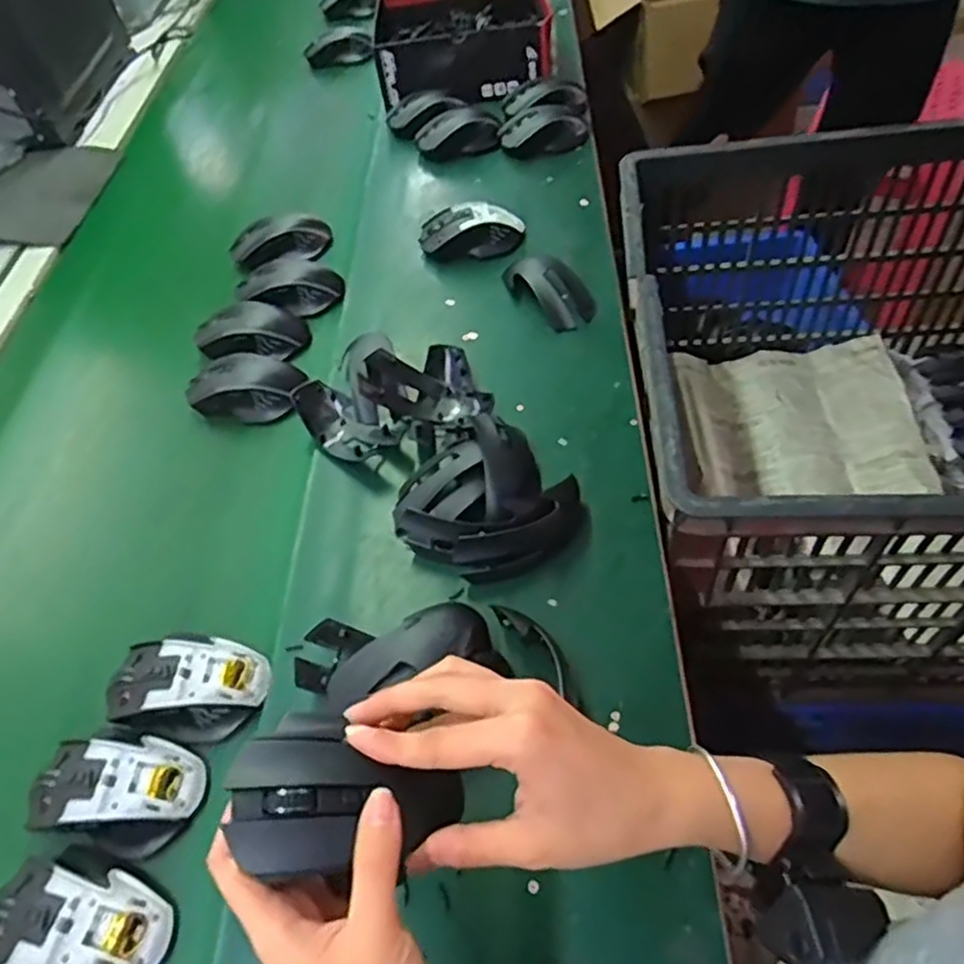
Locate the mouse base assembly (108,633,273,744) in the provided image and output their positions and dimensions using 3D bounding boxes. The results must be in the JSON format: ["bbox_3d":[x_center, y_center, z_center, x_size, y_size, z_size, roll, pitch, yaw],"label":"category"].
[{"bbox_3d":[-0.214,0.148,0.514,0.110,0.030,0.067,-1,49,8],"label":"mouse base assembly"}]

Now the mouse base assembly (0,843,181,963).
[{"bbox_3d":[-0.246,0.265,0.427,0.113,0.032,0.069,13,53,19],"label":"mouse base assembly"}]

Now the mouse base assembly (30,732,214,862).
[{"bbox_3d":[-0.245,0.206,0.478,0.113,0.038,0.076,7,55,14],"label":"mouse base assembly"}]

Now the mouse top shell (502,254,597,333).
[{"bbox_3d":[0.067,-0.198,0.730,0.056,0.034,0.116,-36,57,-17],"label":"mouse top shell"}]

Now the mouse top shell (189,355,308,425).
[{"bbox_3d":[-0.236,-0.094,0.697,0.111,0.035,0.058,1,50,10],"label":"mouse top shell"}]

